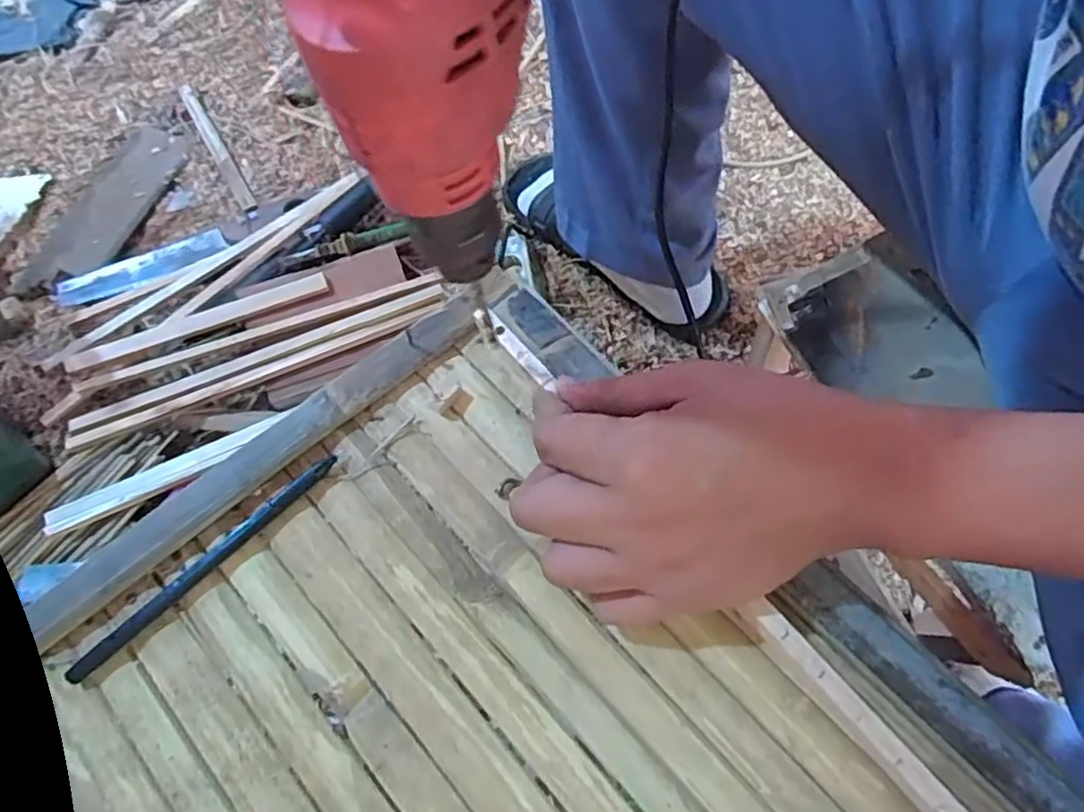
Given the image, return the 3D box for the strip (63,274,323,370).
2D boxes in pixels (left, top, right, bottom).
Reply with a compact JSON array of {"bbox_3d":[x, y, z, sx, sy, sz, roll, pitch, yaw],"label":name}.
[{"bbox_3d":[-0.364,-0.090,0.721,0.273,0.008,0.025,-22,69,-2],"label":"strip"}]

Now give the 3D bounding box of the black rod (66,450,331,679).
[{"bbox_3d":[-0.145,0.068,0.296,0.133,0.009,0.008,-44,72,-10],"label":"black rod"}]

